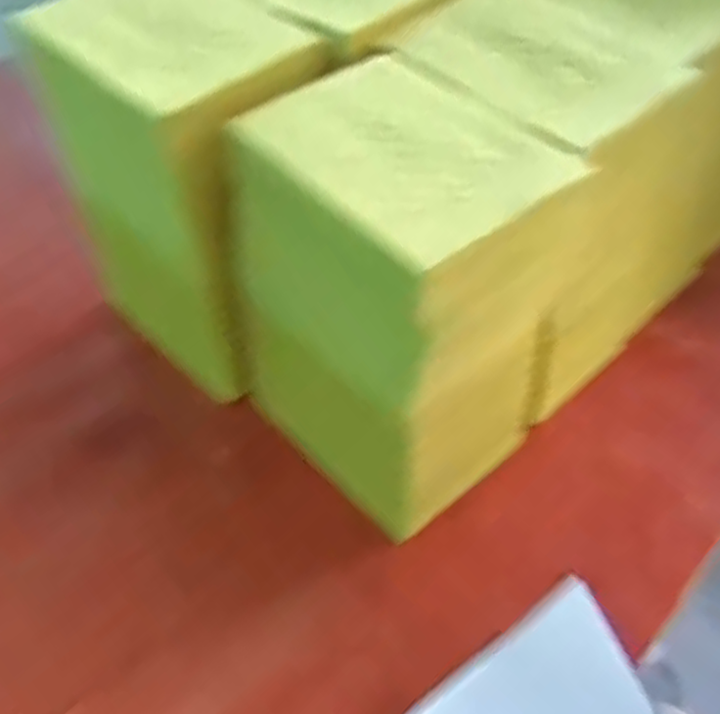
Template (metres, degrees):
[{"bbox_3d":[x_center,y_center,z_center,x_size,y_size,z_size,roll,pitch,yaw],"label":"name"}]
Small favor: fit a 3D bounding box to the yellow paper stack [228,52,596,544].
[{"bbox_3d":[0.022,-0.035,0.465,0.127,0.224,0.165,-32,58,-27],"label":"yellow paper stack"}]

